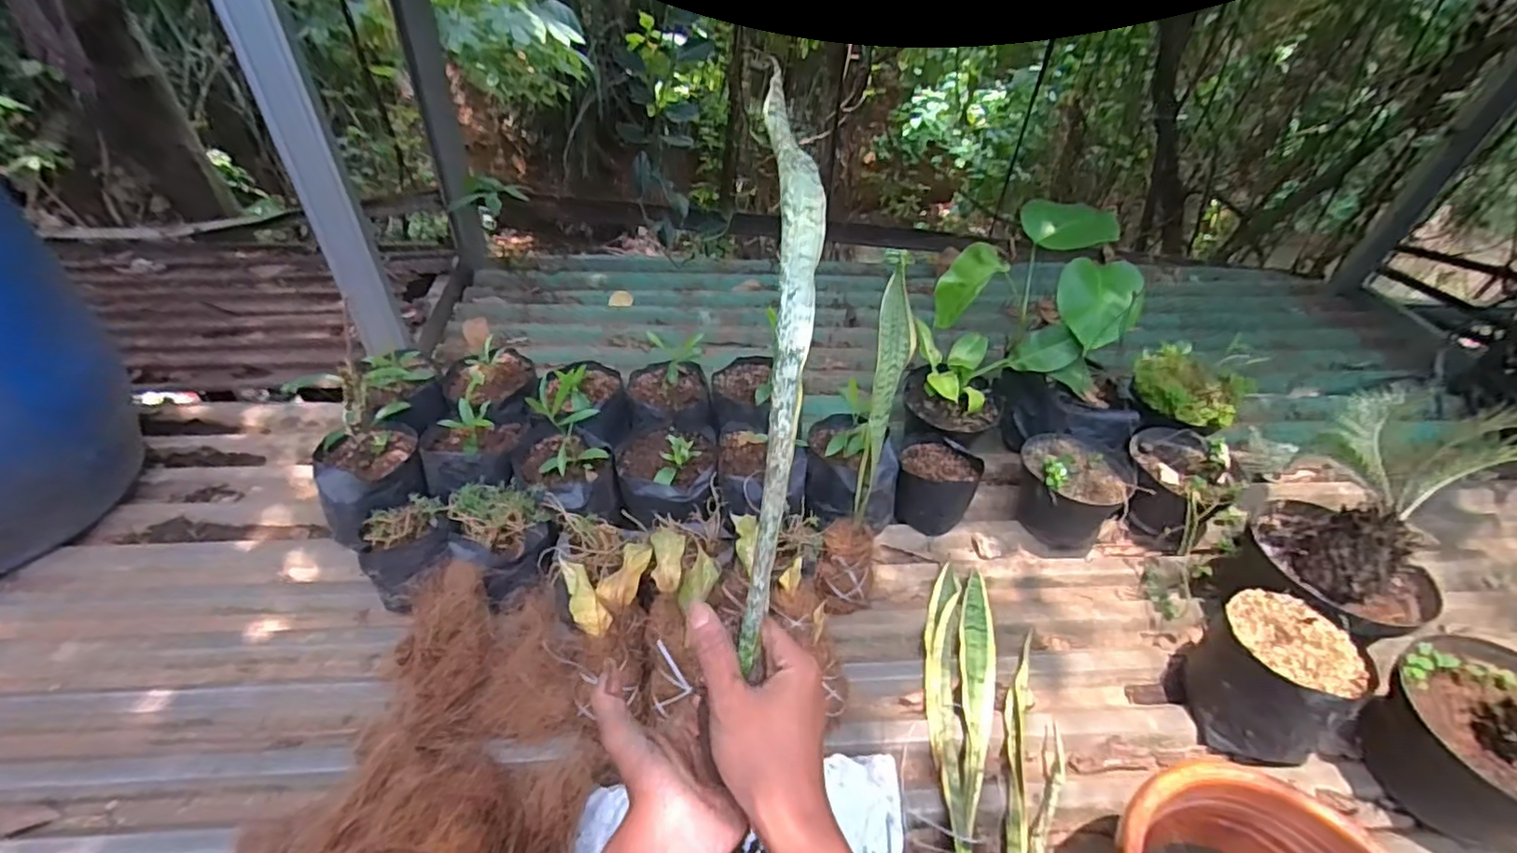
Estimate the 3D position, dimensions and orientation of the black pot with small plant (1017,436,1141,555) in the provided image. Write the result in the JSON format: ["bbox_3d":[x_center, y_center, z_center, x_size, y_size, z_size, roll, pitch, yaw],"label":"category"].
[{"bbox_3d":[0.511,0.102,1.070,0.161,0.139,0.158,4,44,-4],"label":"black pot with small plant"}]

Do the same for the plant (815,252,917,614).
[{"bbox_3d":[0.143,0.058,0.847,0.073,0.467,0.153,13,43,9],"label":"plant"}]

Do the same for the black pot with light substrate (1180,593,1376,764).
[{"bbox_3d":[0.641,0.322,0.819,0.144,0.155,0.166,-15,46,-20],"label":"black pot with light substrate"}]

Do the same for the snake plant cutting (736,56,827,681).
[{"bbox_3d":[0.014,-0.047,0.399,0.040,0.041,0.379,5,84,1],"label":"snake plant cutting"}]

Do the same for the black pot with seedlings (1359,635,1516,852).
[{"bbox_3d":[0.855,0.376,0.763,0.190,0.182,0.209,4,44,-4],"label":"black pot with seedlings"}]

